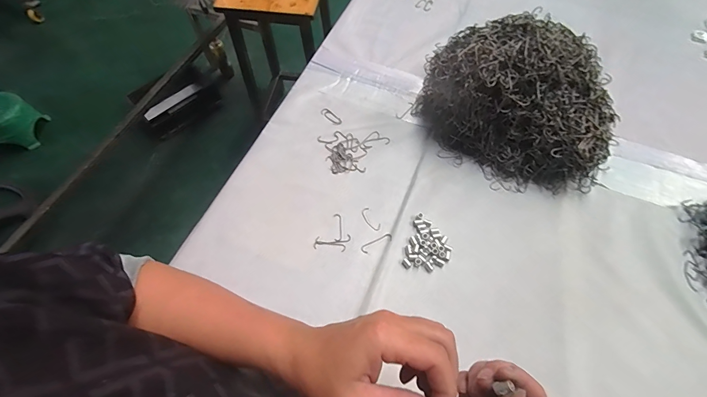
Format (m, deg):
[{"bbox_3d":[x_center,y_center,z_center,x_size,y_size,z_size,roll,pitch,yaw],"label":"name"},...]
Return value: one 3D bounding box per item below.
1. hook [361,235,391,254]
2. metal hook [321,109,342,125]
[{"bbox_3d":[0.032,0.060,0.454,0.044,0.004,0.012,-26,64,-13],"label":"hook"},{"bbox_3d":[-0.036,-0.136,0.561,0.016,0.004,0.043,-41,68,-20],"label":"metal hook"}]

